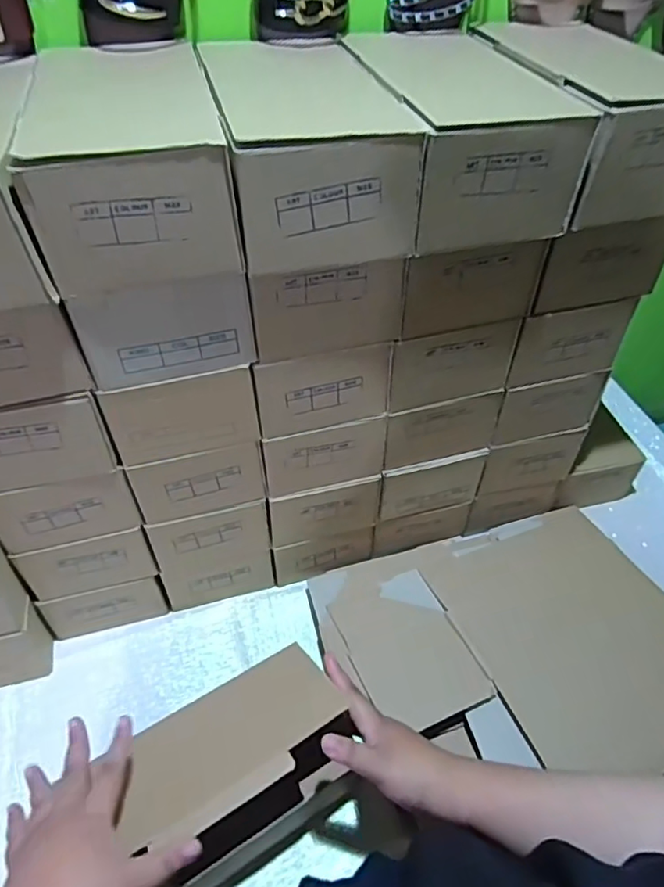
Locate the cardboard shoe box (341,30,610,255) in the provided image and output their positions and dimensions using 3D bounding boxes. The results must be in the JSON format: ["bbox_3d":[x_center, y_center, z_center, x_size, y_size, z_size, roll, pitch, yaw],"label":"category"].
[{"bbox_3d":[0.109,-0.295,0.548,0.145,0.098,0.265,-10,46,-10],"label":"cardboard shoe box"}]

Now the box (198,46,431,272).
[{"bbox_3d":[-0.029,-0.269,0.523,0.140,0.101,0.259,-9,46,-9],"label":"box"}]

